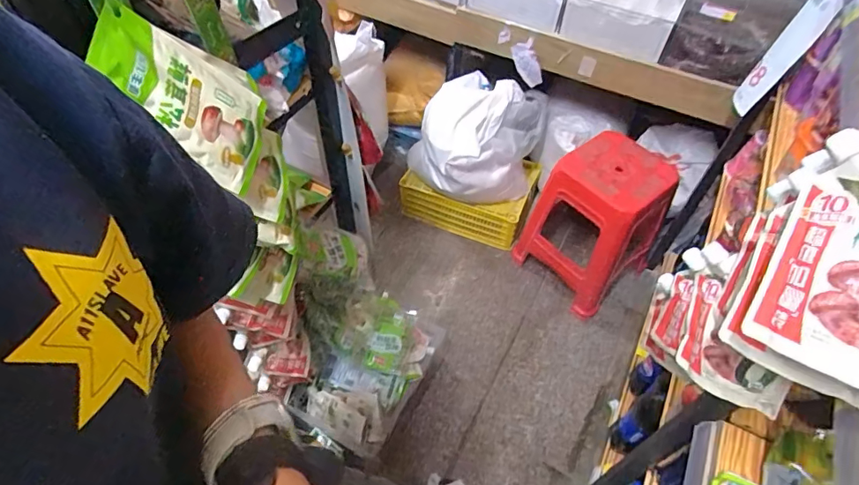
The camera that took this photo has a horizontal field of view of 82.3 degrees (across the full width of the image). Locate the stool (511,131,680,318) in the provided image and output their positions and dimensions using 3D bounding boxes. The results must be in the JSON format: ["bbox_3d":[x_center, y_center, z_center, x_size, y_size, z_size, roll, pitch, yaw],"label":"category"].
[{"bbox_3d":[0.491,-0.055,1.432,0.279,0.404,0.311,-35,61,-25],"label":"stool"}]

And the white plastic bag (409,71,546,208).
[{"bbox_3d":[0.140,-0.305,1.558,0.366,0.347,0.316,19,54,13],"label":"white plastic bag"}]

